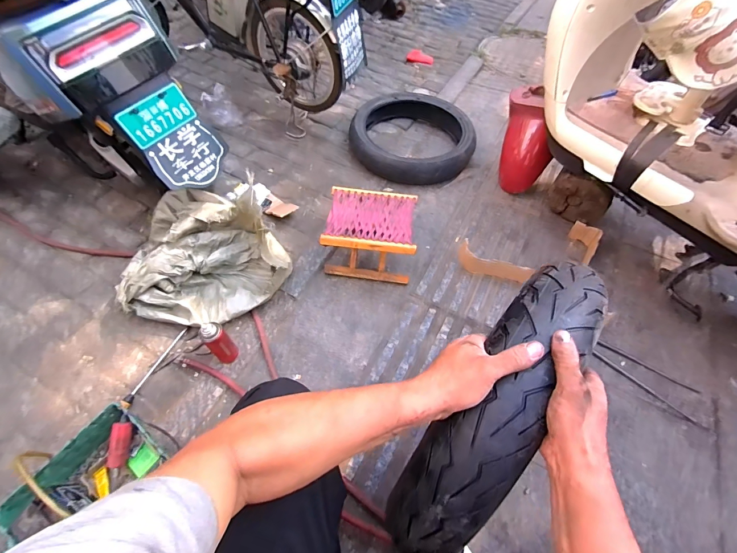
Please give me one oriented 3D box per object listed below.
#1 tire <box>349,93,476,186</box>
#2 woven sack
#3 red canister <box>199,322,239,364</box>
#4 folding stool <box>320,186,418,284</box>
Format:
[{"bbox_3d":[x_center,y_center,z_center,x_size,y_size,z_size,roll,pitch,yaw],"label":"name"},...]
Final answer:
[{"bbox_3d":[0.194,-0.628,1.545,0.540,0.127,0.527,0,55,0],"label":"tire"},{"bbox_3d":[-0.501,-0.070,1.039,0.459,0.259,0.359,-12,56,-12],"label":"woven sack"},{"bbox_3d":[-0.407,0.180,0.934,0.060,0.168,0.063,-34,63,-24],"label":"red canister"},{"bbox_3d":[0.005,-0.137,1.154,0.281,0.195,0.244,6,55,1],"label":"folding stool"}]

